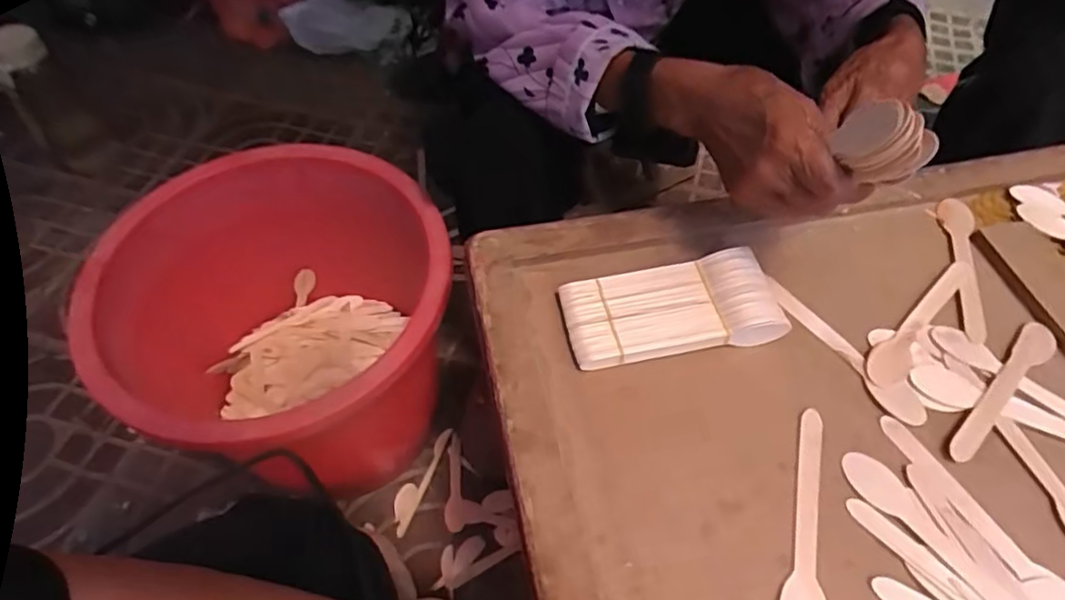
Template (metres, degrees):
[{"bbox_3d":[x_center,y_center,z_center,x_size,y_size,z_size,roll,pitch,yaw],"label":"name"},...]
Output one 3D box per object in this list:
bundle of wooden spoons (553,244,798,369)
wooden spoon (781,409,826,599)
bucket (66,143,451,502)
[{"bbox_3d":[0.103,0.003,0.458,0.155,0.023,0.073,-8,55,-9],"label":"bundle of wooden spoons"},{"bbox_3d":[0.176,0.139,0.384,0.026,0.004,0.155,18,56,9],"label":"wooden spoon"},{"bbox_3d":[-0.276,0.066,0.791,0.344,0.405,0.389,1,54,2],"label":"bucket"}]

